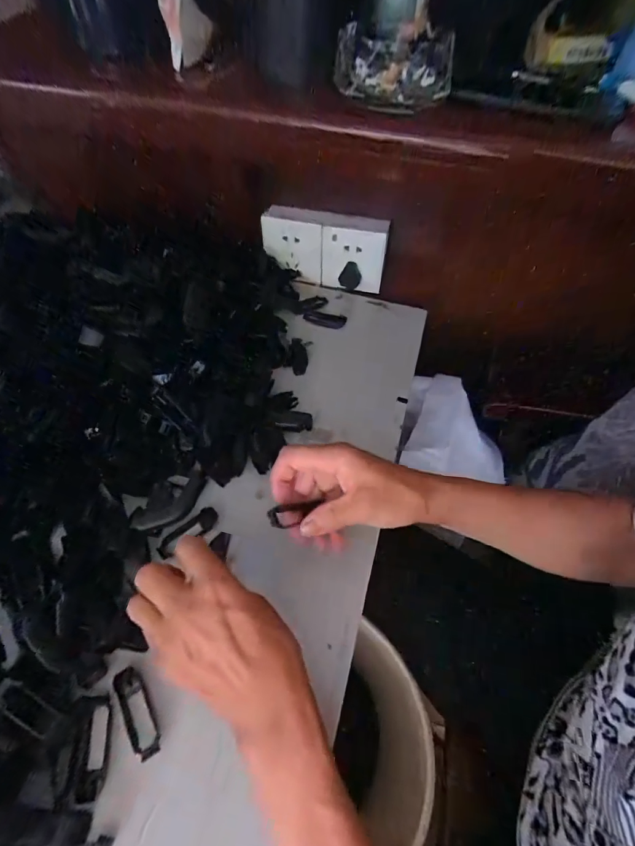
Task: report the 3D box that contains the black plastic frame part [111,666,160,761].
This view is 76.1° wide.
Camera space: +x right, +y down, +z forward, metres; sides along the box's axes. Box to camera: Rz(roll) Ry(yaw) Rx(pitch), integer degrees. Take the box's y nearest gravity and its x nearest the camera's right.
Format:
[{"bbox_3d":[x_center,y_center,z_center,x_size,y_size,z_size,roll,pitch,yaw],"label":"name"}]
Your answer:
[{"bbox_3d":[-0.125,0.199,0.280,0.020,0.007,0.057,-27,60,-20],"label":"black plastic frame part"}]

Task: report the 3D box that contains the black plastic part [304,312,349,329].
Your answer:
[{"bbox_3d":[0.010,-0.133,0.521,0.054,0.011,0.019,6,54,2],"label":"black plastic part"}]

